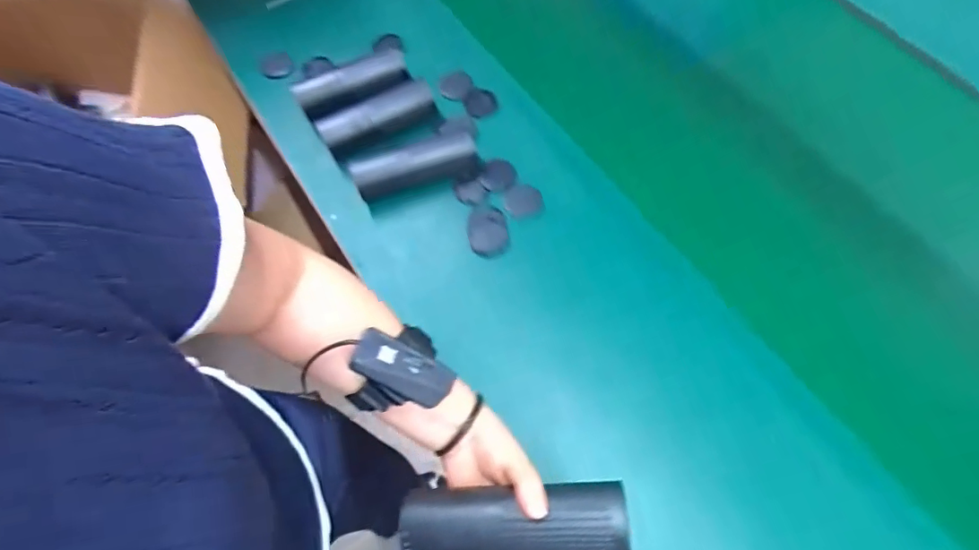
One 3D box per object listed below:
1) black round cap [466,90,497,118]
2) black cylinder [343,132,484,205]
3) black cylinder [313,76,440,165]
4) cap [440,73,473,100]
[{"bbox_3d":[-0.012,-0.253,0.758,0.043,0.014,0.046,-1,67,2],"label":"black round cap"},{"bbox_3d":[-0.098,-0.146,0.689,0.166,0.047,0.055,-14,67,-4],"label":"black cylinder"},{"bbox_3d":[-0.155,-0.219,0.720,0.164,0.044,0.057,-22,68,-7],"label":"black cylinder"},{"bbox_3d":[-0.050,-0.283,0.766,0.050,0.013,0.043,-21,68,-7],"label":"cap"}]

